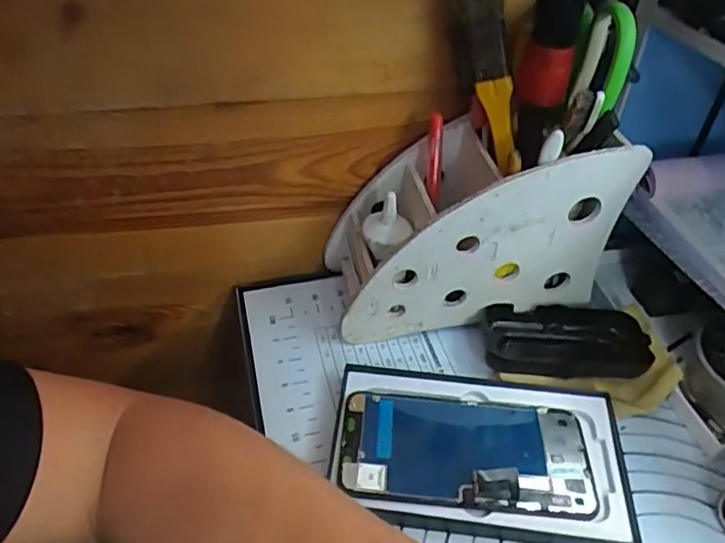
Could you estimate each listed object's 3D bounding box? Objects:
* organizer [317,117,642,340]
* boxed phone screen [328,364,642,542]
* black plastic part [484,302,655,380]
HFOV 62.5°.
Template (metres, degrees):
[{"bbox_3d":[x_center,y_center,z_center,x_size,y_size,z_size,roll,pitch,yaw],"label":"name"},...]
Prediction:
[{"bbox_3d":[0.072,-0.031,0.418,0.185,0.134,0.081,-5,43,-7],"label":"organizer"},{"bbox_3d":[0.068,0.101,0.350,0.168,0.025,0.097,5,42,4],"label":"boxed phone screen"},{"bbox_3d":[0.139,0.049,0.412,0.106,0.018,0.052,0,42,-2],"label":"black plastic part"}]

